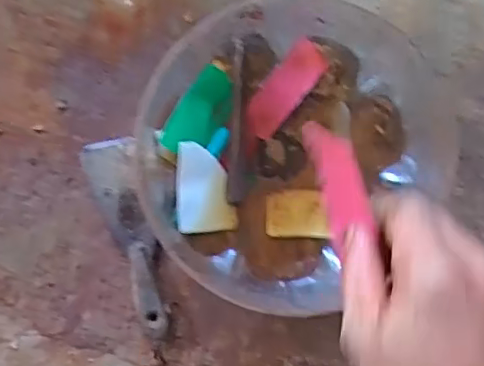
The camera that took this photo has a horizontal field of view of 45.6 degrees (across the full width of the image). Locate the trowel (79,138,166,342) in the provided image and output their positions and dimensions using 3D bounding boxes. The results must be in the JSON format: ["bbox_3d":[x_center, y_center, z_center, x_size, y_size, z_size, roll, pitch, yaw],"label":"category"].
[{"bbox_3d":[-0.106,0.051,0.534,0.051,0.023,0.182,-13,92,-4],"label":"trowel"}]

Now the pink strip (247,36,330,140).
[{"bbox_3d":[0.040,-0.085,0.523,0.036,0.008,0.093,37,89,-4],"label":"pink strip"}]

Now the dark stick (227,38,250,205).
[{"bbox_3d":[-0.001,-0.055,0.520,0.019,0.008,0.144,2,95,-19],"label":"dark stick"}]

